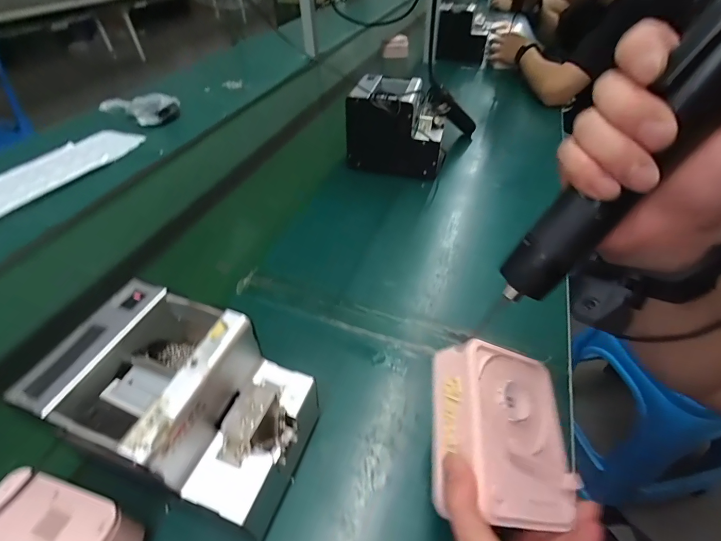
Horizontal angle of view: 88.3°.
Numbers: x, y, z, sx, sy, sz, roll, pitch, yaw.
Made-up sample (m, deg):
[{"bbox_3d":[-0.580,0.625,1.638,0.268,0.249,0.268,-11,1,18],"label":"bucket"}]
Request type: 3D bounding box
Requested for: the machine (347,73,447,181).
[{"bbox_3d":[0.071,-0.287,0.748,0.180,0.164,0.138,7,45,9],"label":"machine"}]

